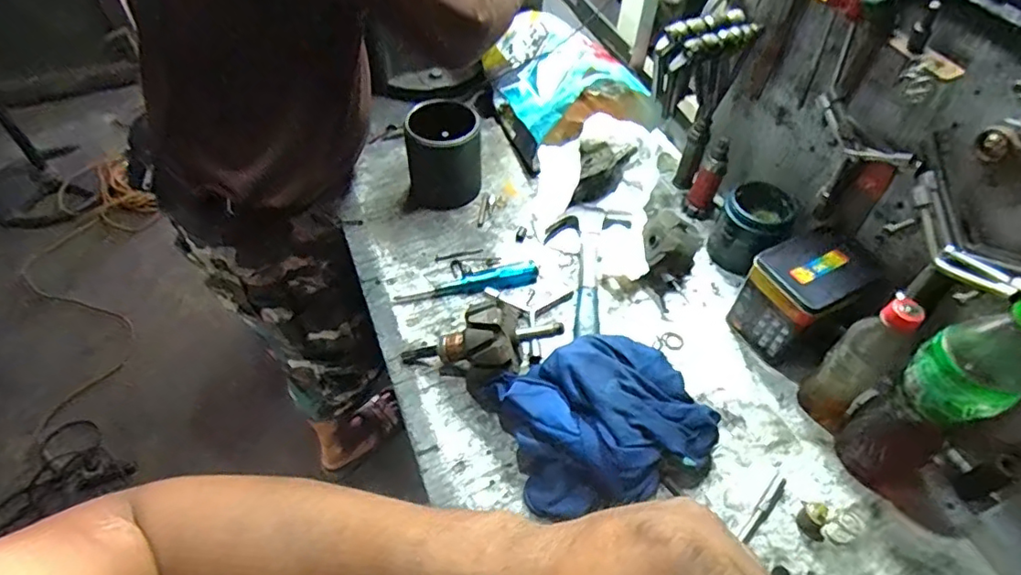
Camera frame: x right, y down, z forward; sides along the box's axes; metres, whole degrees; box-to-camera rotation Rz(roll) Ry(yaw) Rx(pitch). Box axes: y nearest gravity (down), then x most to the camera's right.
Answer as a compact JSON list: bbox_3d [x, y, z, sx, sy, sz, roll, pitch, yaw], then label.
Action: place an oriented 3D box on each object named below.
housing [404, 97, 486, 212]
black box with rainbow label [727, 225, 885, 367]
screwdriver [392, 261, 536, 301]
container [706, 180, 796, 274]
[{"bbox_3d":[-0.100,-0.206,0.877,0.113,0.120,0.127,-3,52,-6],"label":"housing"},{"bbox_3d":[0.362,0.011,0.709,0.128,0.123,0.101,-21,56,-18],"label":"black box with rainbow label"},{"bbox_3d":[-0.056,-0.010,0.769,0.192,0.029,0.026,-7,53,-9],"label":"screwdriver"},{"bbox_3d":[0.333,-0.076,0.804,0.083,0.107,0.086,-36,62,-27],"label":"container"}]

